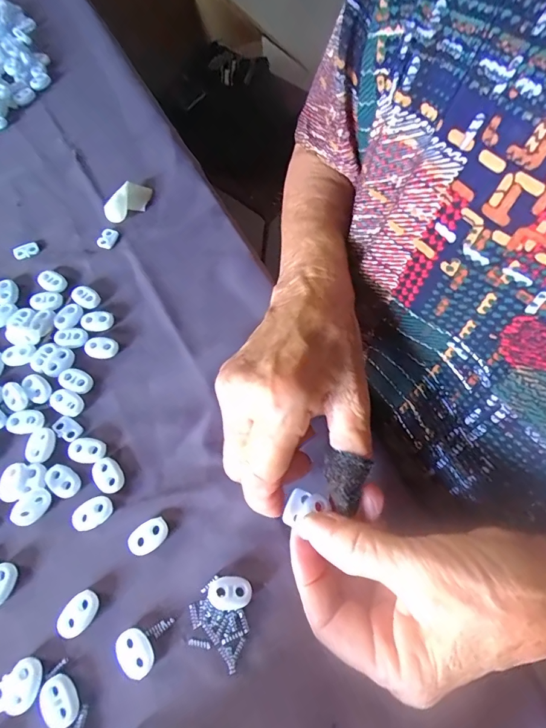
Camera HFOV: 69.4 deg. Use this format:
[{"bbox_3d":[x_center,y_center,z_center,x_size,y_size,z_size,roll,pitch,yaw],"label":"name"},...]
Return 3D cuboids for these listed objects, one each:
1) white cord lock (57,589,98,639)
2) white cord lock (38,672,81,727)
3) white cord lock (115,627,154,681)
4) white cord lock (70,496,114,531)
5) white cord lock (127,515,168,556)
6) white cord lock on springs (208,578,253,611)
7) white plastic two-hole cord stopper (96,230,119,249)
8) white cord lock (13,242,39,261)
[{"bbox_3d":[-0.104,0.134,0.211,0.016,0.004,0.023,40,70,18],"label":"white cord lock"},{"bbox_3d":[-0.106,0.167,0.195,0.016,0.004,0.022,-31,68,-15],"label":"white cord lock"},{"bbox_3d":[-0.071,0.149,0.204,0.016,0.004,0.022,-38,69,-17],"label":"white cord lock"},{"bbox_3d":[-0.106,0.088,0.231,0.024,0.004,0.015,-26,66,-13],"label":"white cord lock"},{"bbox_3d":[-0.072,0.099,0.227,0.023,0.004,0.015,-30,67,-14],"label":"white cord lock"},{"bbox_3d":[-0.023,0.124,0.213,0.023,0.006,0.015,-2,63,-1],"label":"white cord lock on springs"},{"bbox_3d":[-0.135,-0.102,0.321,0.011,0.005,0.018,15,64,7],"label":"white plastic two-hole cord stopper"},{"bbox_3d":[-0.197,-0.091,0.314,0.019,0.006,0.010,-36,69,-17],"label":"white cord lock"}]

